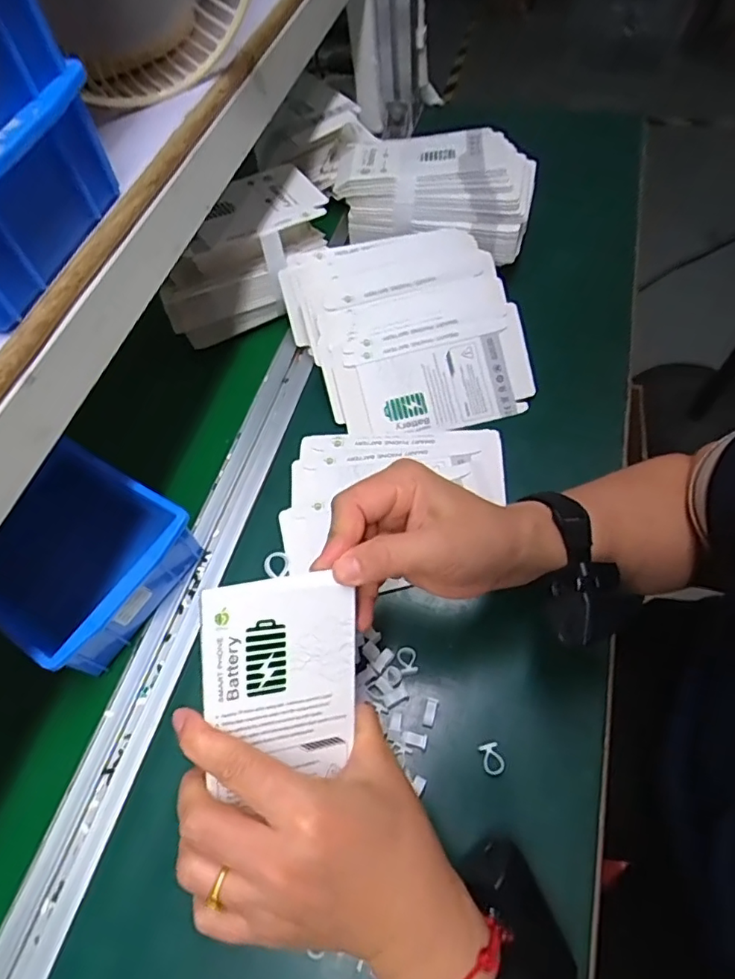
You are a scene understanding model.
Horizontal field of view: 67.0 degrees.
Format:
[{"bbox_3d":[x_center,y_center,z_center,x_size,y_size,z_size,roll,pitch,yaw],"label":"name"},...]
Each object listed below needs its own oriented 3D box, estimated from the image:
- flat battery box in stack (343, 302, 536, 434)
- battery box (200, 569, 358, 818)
[{"bbox_3d":[0.067,-0.100,0.506,0.167,0.007,0.090,-13,87,-2],"label":"flat battery box in stack"},{"bbox_3d":[-0.042,0.093,0.278,0.075,0.005,0.097,-4,92,-21],"label":"battery box"}]

